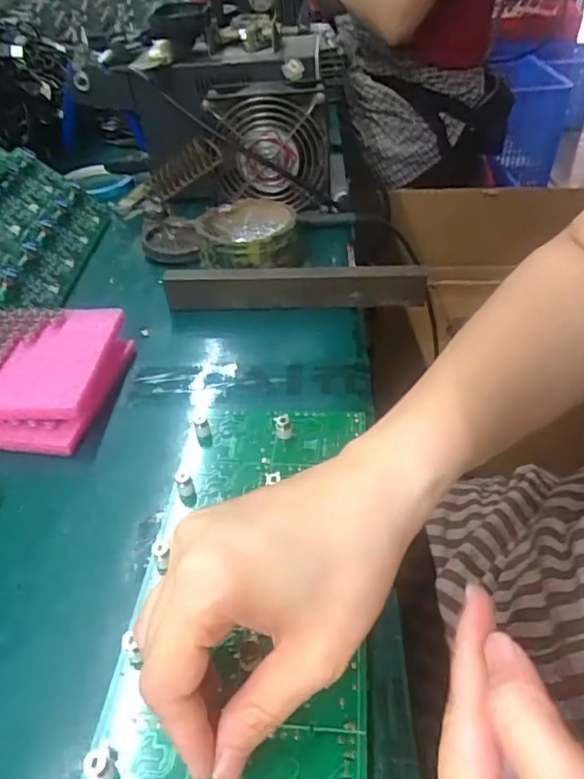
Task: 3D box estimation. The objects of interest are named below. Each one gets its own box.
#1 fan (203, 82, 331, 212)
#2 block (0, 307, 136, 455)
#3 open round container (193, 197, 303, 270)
[{"bbox_3d":[-0.021,-0.236,0.568,0.112,0.115,0.037,-6,39,1],"label":"fan"},{"bbox_3d":[-0.192,-0.014,0.398,0.143,0.036,0.121,2,41,6],"label":"block"},{"bbox_3d":[-0.039,-0.136,0.512,0.086,0.039,0.080,-2,41,2],"label":"open round container"}]

